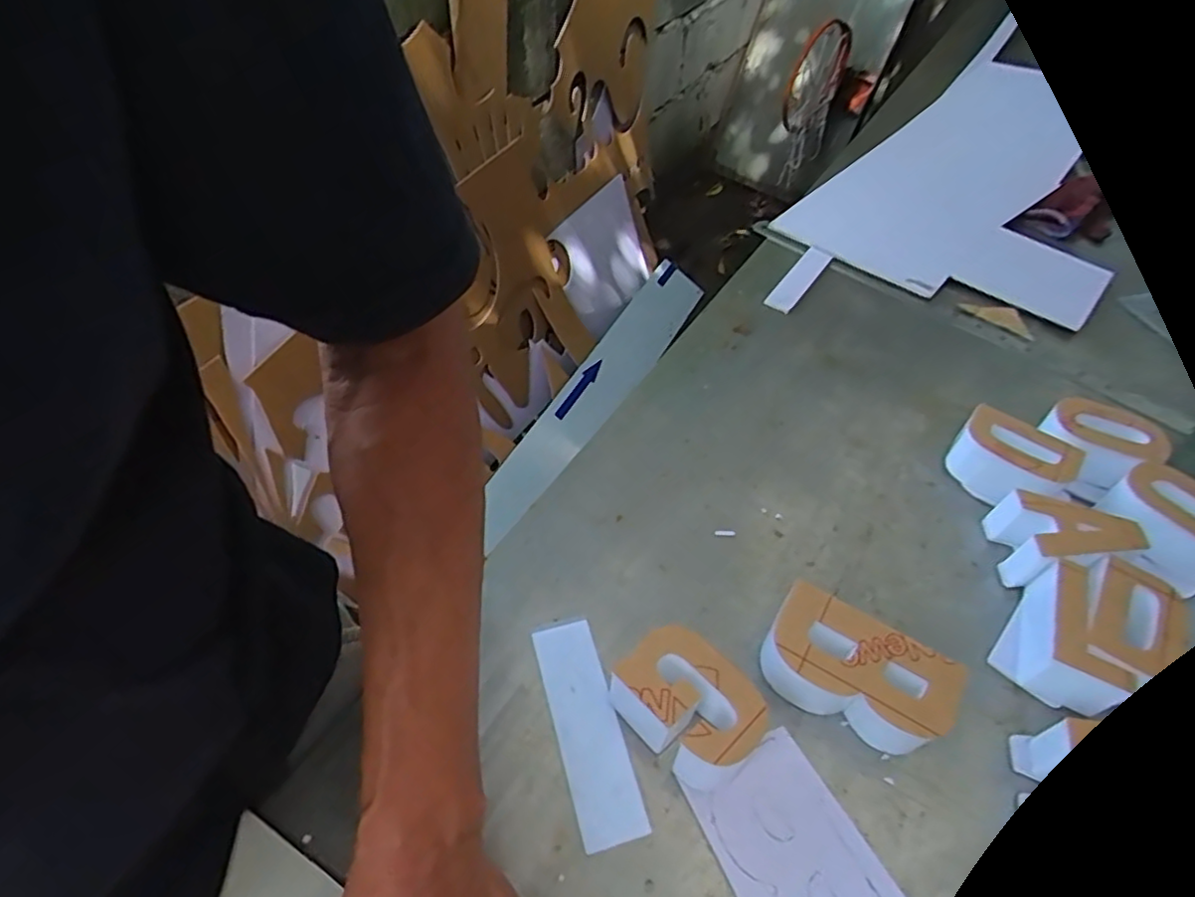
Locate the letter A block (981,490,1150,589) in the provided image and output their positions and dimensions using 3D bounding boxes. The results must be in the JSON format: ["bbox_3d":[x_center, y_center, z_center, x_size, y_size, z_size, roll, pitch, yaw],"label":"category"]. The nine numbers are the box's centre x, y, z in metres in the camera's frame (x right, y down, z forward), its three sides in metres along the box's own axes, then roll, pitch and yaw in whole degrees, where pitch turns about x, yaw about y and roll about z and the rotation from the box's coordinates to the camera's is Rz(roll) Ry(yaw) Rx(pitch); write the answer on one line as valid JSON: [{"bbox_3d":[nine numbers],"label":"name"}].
[{"bbox_3d":[0.340,0.069,0.479,0.084,0.043,0.060,8,50,3],"label":"letter A block"}]

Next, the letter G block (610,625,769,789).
[{"bbox_3d":[0.054,0.152,0.393,0.083,0.049,0.055,39,57,25],"label":"letter G block"}]

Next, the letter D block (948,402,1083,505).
[{"bbox_3d":[0.326,0.011,0.524,0.063,0.051,0.082,-36,61,-29],"label":"letter D block"}]

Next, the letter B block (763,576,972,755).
[{"bbox_3d":[0.159,0.139,0.410,0.107,0.047,0.055,26,53,17],"label":"letter B block"}]

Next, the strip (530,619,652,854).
[{"bbox_3d":[-0.007,0.169,0.404,0.038,0.004,0.130,-11,52,-13],"label":"strip"}]

